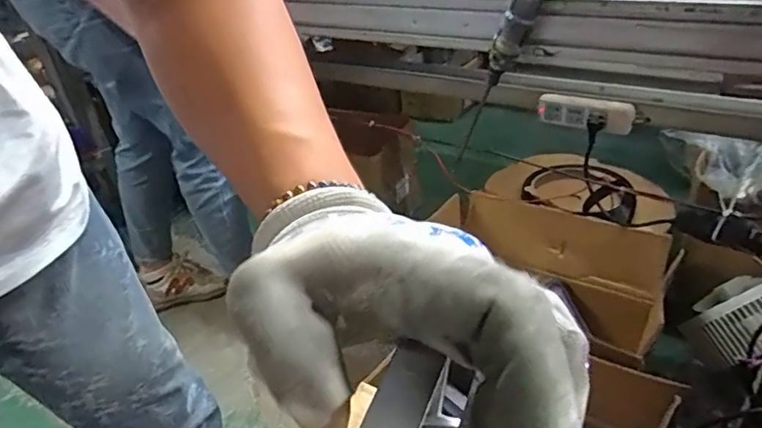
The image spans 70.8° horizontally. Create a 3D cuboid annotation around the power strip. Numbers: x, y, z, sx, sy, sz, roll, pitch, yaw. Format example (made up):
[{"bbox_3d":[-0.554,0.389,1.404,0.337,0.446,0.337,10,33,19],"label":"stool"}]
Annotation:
[{"bbox_3d":[0.375,-0.187,1.002,0.182,0.063,0.025,21,43,34],"label":"power strip"}]

